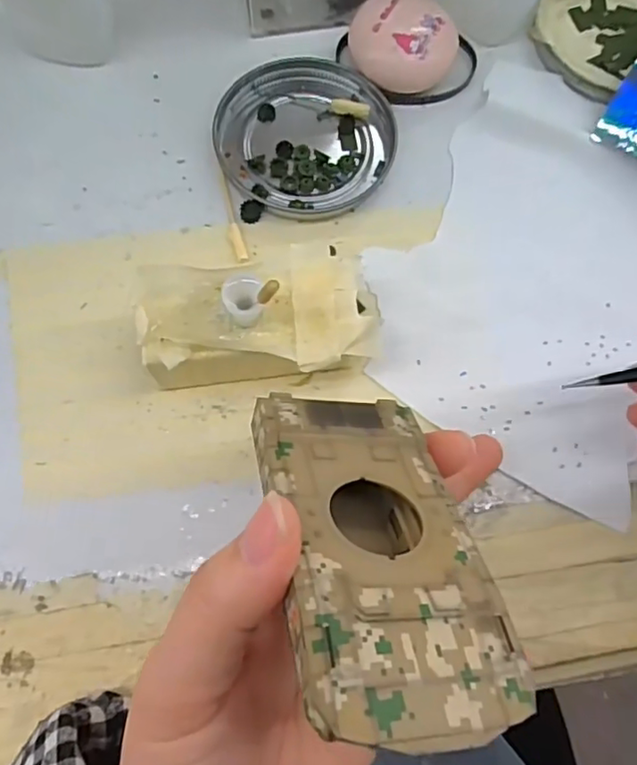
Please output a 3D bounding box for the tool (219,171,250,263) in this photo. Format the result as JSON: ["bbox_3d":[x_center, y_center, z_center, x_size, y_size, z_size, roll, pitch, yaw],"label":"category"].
[{"bbox_3d":[-0.038,-0.072,0.258,0.006,0.004,0.046,-16,74,-7],"label":"tool"}]

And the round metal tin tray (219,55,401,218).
[{"bbox_3d":[-0.006,-0.112,0.268,0.075,0.010,0.080,1,73,-2],"label":"round metal tin tray"}]

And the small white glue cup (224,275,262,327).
[{"bbox_3d":[-0.025,-0.027,0.204,0.012,0.018,0.012,1,73,-2],"label":"small white glue cup"}]

